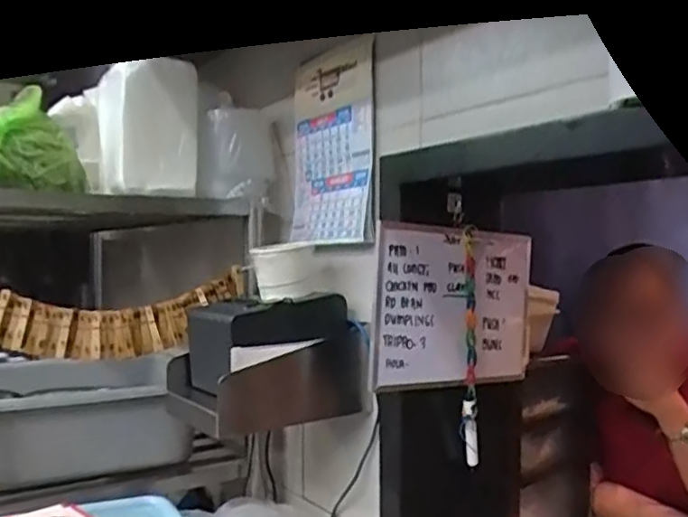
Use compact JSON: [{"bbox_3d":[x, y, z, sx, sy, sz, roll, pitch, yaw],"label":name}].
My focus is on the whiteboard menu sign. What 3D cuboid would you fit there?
[{"bbox_3d":[0.173,0.072,0.957,0.310,0.220,0.018,3,1,-35],"label":"whiteboard menu sign"}]

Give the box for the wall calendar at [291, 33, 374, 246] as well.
[{"bbox_3d":[-0.023,-0.175,1.048,0.038,0.308,0.211,3,-4,-38],"label":"wall calendar"}]

